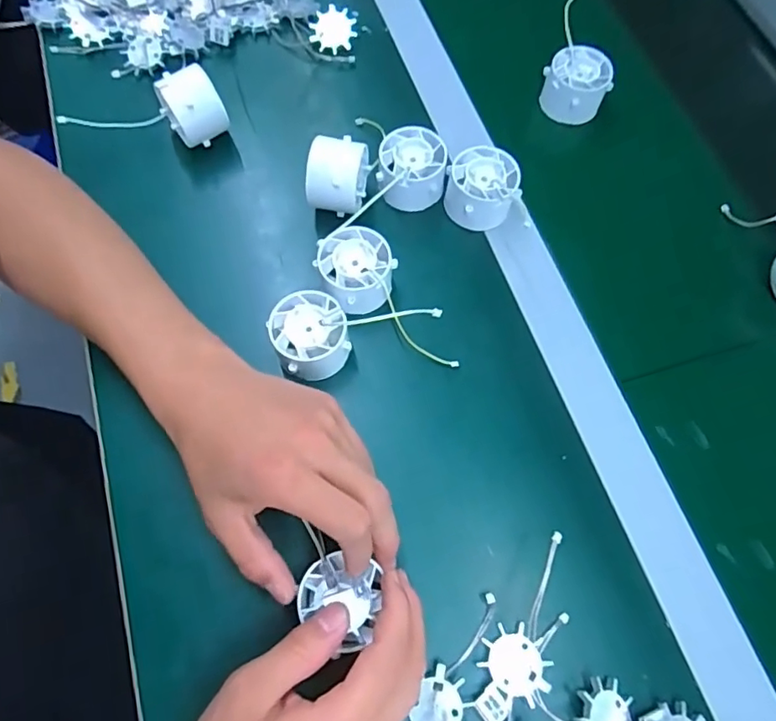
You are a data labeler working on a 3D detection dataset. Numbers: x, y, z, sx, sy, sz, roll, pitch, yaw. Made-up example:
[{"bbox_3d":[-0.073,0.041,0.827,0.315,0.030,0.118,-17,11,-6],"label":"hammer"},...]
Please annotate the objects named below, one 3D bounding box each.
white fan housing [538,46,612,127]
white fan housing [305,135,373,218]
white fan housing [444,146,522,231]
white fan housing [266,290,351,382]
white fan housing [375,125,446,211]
[{"bbox_3d":[0.158,-0.232,0.463,0.051,0.041,0.044,23,69,8],"label":"white fan housing"},{"bbox_3d":[-0.037,-0.131,0.404,0.039,0.052,0.043,11,68,3],"label":"white fan housing"},{"bbox_3d":[0.069,-0.126,0.413,0.053,0.042,0.051,5,68,0],"label":"white fan housing"},{"bbox_3d":[-0.051,-0.016,0.362,0.048,0.030,0.050,1,68,-1],"label":"white fan housing"},{"bbox_3d":[0.018,-0.143,0.419,0.049,0.042,0.053,1,68,-1],"label":"white fan housing"}]

